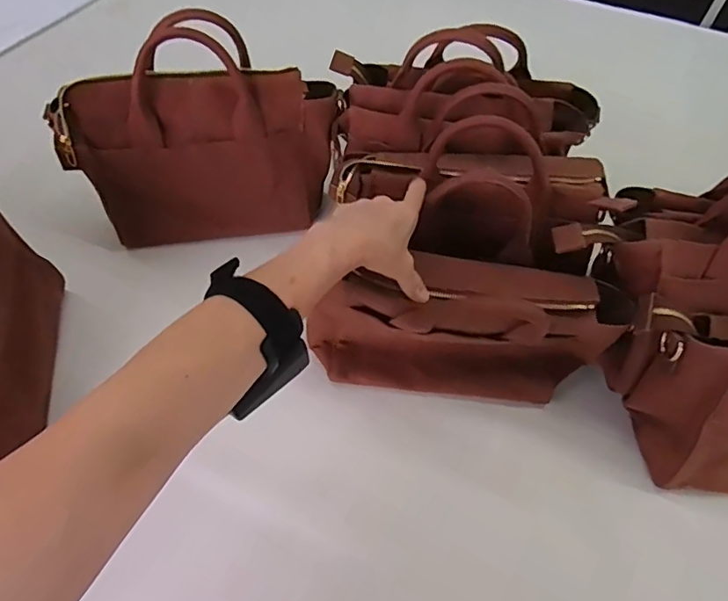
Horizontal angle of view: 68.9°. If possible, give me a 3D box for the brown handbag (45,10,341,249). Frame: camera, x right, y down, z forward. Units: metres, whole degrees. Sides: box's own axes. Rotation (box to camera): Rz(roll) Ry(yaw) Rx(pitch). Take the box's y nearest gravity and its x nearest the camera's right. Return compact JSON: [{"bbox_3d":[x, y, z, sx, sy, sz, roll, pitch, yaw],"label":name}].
[{"bbox_3d":[-0.176,-0.182,0.601,0.282,0.216,0.110,-8,56,-9],"label":"brown handbag"}]

